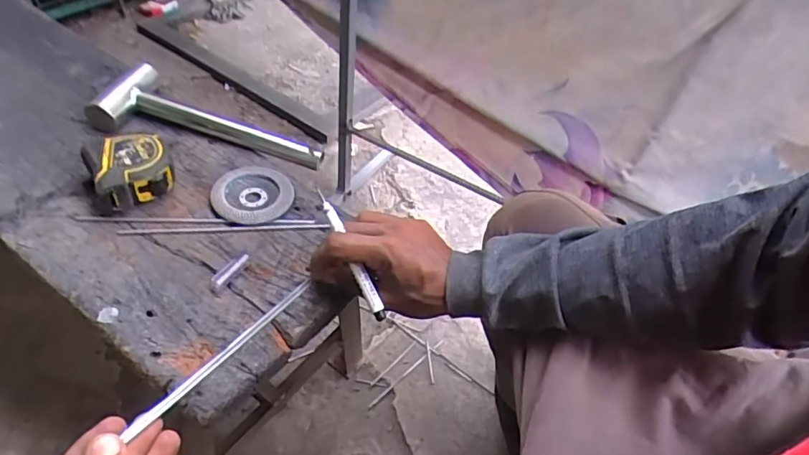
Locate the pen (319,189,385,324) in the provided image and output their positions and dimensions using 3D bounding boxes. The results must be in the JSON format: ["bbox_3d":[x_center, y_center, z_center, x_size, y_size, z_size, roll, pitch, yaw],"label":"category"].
[{"bbox_3d":[-0.045,0.023,0.458,0.009,0.011,0.123,-24,87,-25],"label":"pen"}]

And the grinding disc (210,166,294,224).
[{"bbox_3d":[-0.158,-0.038,0.562,0.079,0.013,0.080,3,48,-3],"label":"grinding disc"}]

